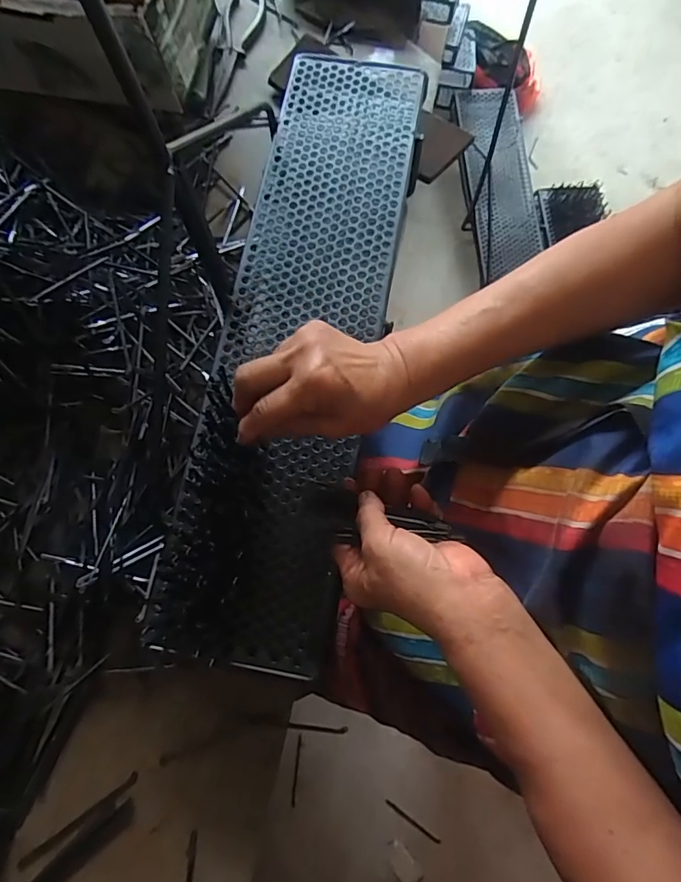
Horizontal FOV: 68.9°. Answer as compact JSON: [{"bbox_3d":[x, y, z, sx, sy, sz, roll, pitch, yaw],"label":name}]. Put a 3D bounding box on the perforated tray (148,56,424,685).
[{"bbox_3d":[-0.032,-0.117,0.463,0.146,0.028,0.592,9,73,4],"label":"perforated tray"}]

